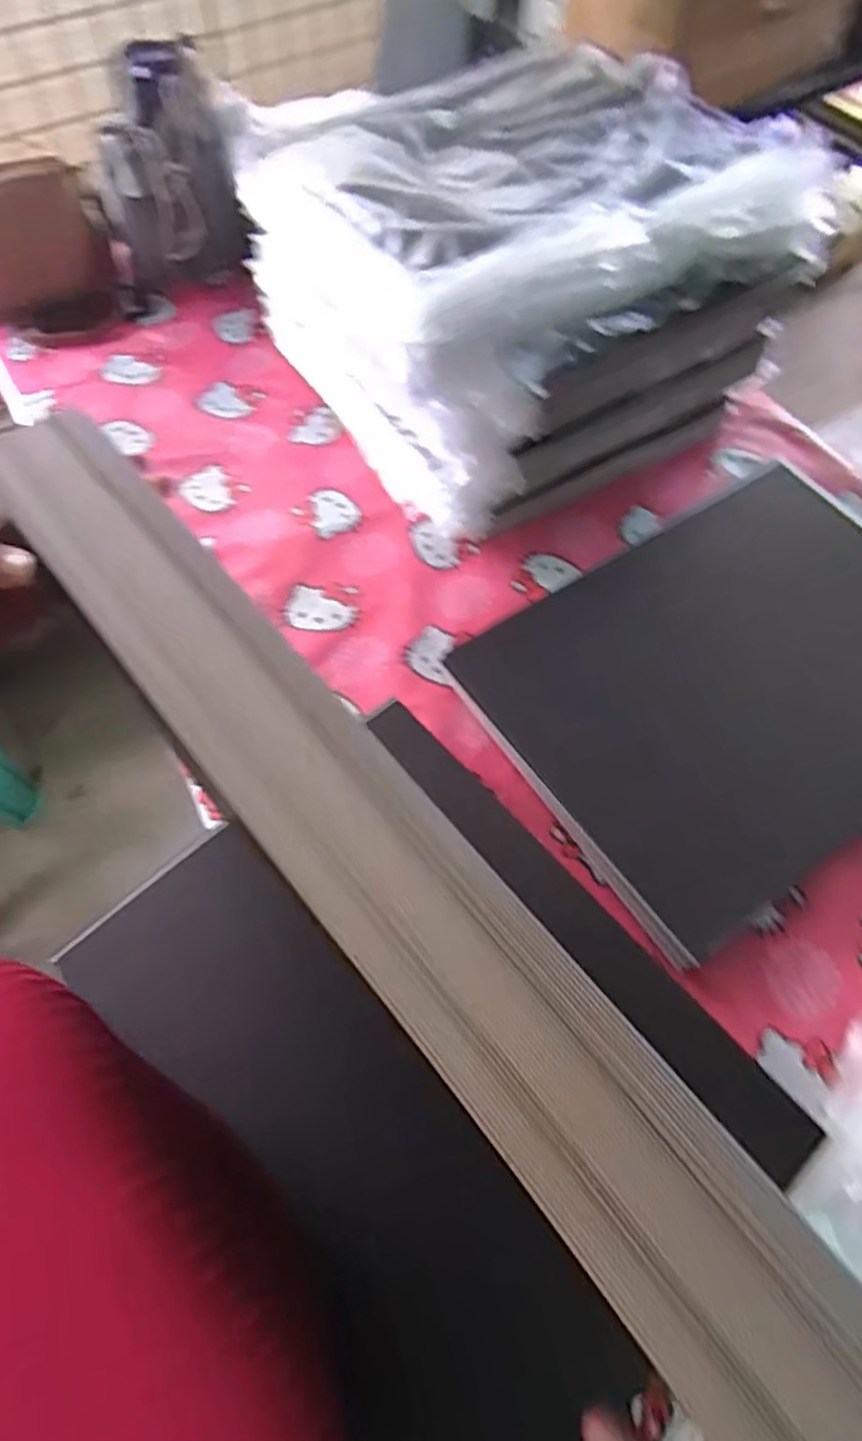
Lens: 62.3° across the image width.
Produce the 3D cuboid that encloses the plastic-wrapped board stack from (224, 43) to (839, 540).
[{"bbox_3d":[0.108,-0.539,0.884,0.490,0.292,0.471,-29,66,-15],"label":"plastic-wrapped board stack"}]

